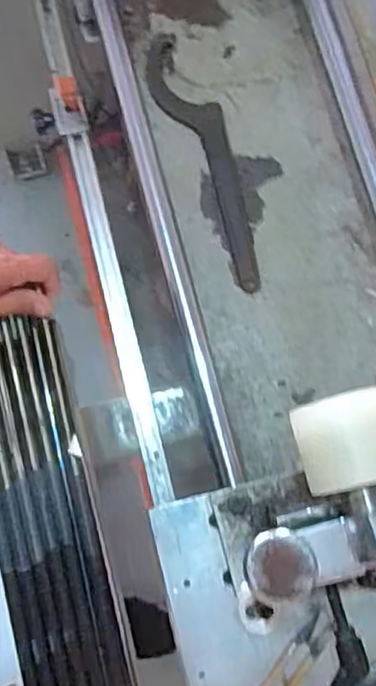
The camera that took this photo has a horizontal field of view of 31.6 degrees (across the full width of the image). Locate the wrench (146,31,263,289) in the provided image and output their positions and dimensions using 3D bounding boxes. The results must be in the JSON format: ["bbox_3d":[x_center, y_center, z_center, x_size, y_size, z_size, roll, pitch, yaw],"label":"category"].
[{"bbox_3d":[0.028,-0.211,0.764,0.060,0.016,0.323,-23,79,-3],"label":"wrench"}]

